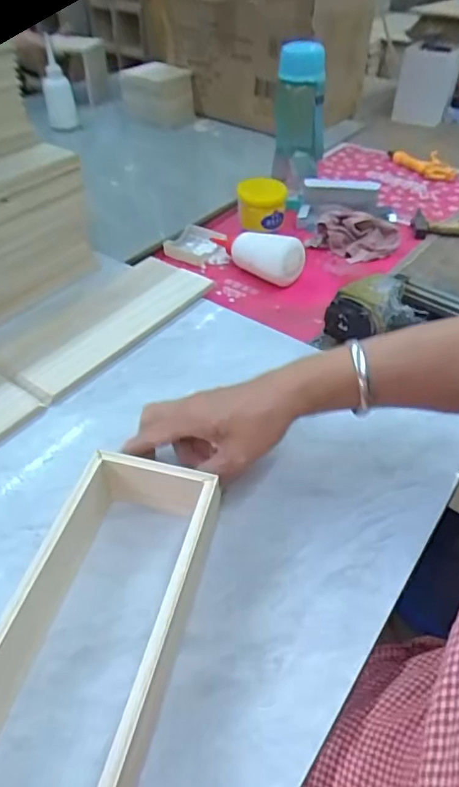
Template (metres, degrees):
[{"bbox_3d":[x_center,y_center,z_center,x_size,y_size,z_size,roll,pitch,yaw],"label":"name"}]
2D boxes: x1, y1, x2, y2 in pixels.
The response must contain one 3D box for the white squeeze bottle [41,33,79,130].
[{"bbox_3d":[-0.377,-0.667,1.079,0.063,0.165,0.052,-10,46,-12],"label":"white squeeze bottle"}]

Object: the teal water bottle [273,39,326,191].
[{"bbox_3d":[0.114,-0.426,0.793,0.083,0.227,0.086,7,45,6],"label":"teal water bottle"}]

